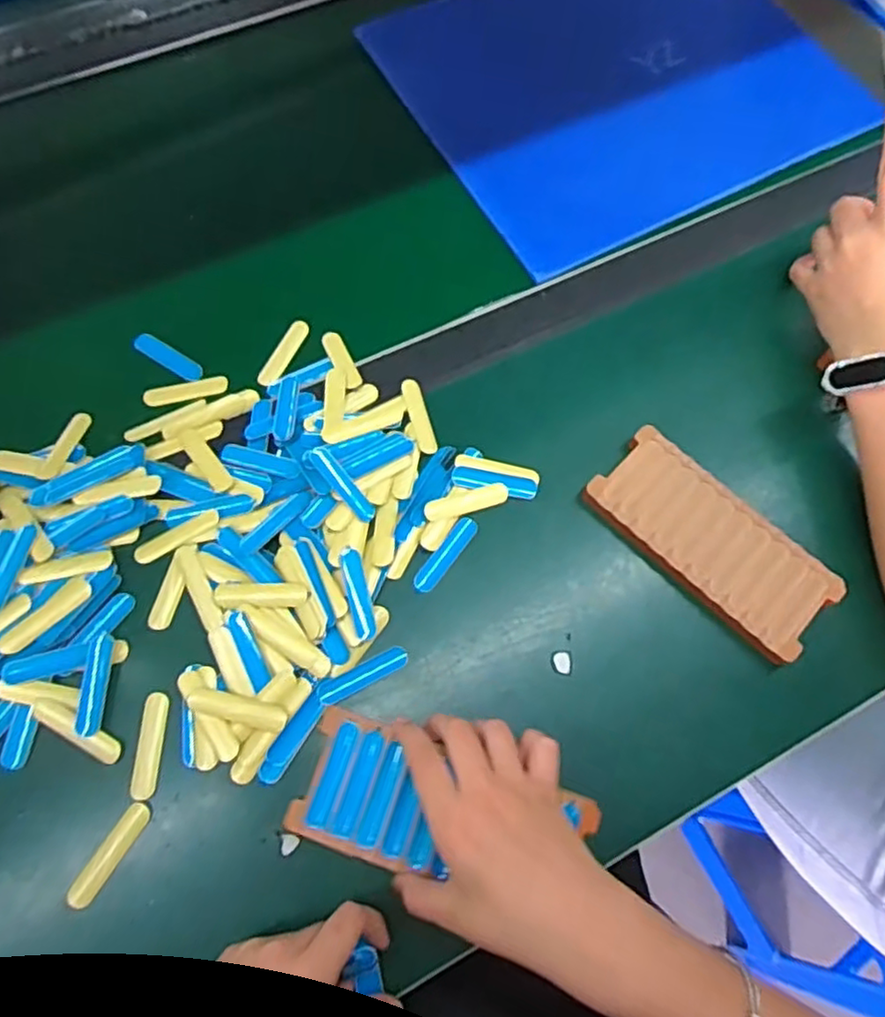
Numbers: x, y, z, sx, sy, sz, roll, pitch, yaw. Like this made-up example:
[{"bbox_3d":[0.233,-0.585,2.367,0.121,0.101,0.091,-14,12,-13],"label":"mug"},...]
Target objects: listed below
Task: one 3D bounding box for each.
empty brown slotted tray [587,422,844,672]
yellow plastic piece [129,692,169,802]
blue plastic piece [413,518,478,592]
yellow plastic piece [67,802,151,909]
[{"bbox_3d":[0.189,0.022,0.464,0.172,0.011,0.076,43,74,12],"label":"empty brown slotted tray"},{"bbox_3d":[-0.184,0.149,0.413,0.016,0.006,0.062,2,70,-1],"label":"yellow plastic piece"},{"bbox_3d":[0.003,0.032,0.464,0.014,0.004,0.063,37,73,11],"label":"blue plastic piece"},{"bbox_3d":[-0.203,0.211,0.400,0.013,0.006,0.064,30,74,10],"label":"yellow plastic piece"}]

